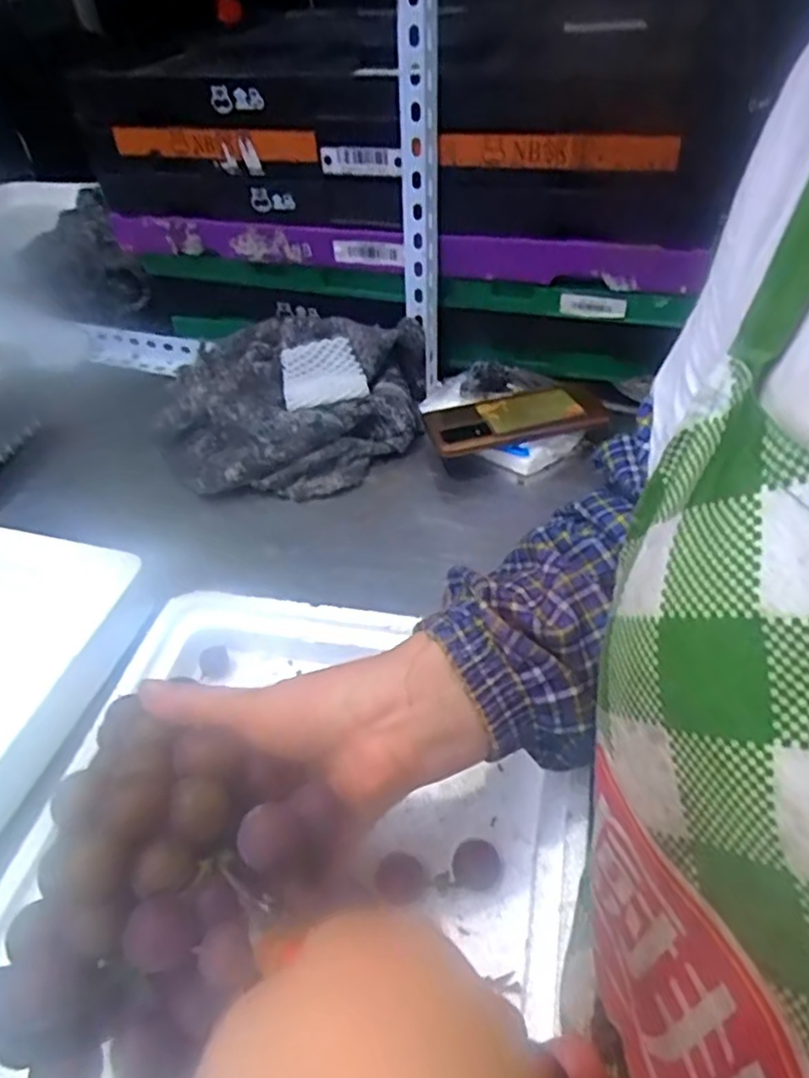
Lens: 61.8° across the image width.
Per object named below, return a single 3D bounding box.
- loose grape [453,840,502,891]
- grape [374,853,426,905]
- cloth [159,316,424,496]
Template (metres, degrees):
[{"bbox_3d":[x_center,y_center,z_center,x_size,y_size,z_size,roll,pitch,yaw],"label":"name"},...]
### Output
[{"bbox_3d":[0.039,0.177,0.364,0.025,0.019,0.023,-3,46,3],"label":"loose grape"},{"bbox_3d":[-0.002,0.182,0.361,0.025,0.024,0.023,-3,46,3],"label":"grape"},{"bbox_3d":[-0.106,-0.141,0.664,0.240,0.088,0.208,0,46,6],"label":"cloth"}]

